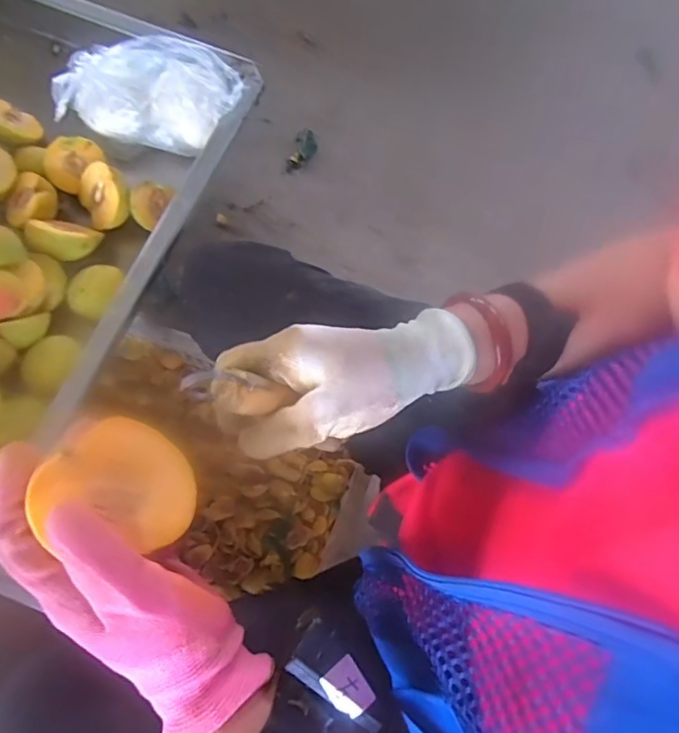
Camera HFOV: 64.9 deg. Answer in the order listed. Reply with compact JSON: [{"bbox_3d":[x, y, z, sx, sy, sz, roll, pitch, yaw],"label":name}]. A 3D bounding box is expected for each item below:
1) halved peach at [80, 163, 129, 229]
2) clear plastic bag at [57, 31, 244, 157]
[{"bbox_3d":[-0.240,-0.179,0.558,0.062,0.059,0.030,51,33,6],"label":"halved peach"},{"bbox_3d":[-0.198,-0.288,0.560,0.177,0.061,0.100,2,72,-1],"label":"clear plastic bag"}]

